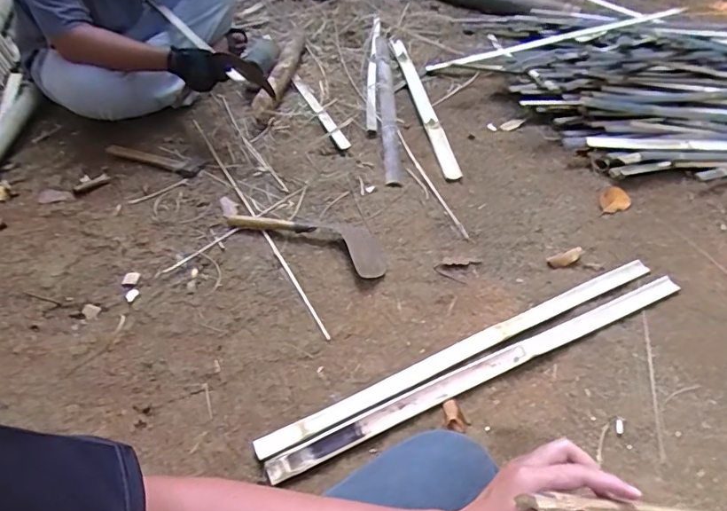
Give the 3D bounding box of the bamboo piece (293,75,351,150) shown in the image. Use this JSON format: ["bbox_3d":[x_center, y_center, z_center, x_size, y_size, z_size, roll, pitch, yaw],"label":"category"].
[{"bbox_3d":[-0.131,-0.433,1.482,0.038,0.023,0.394,-17,49,-20],"label":"bamboo piece"}]

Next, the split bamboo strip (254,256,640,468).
[{"bbox_3d":[0.220,0.162,0.933,0.872,0.006,0.041,-20,50,-22],"label":"split bamboo strip"}]

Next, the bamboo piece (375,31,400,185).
[{"bbox_3d":[0.070,-0.508,1.595,0.058,0.035,0.886,-1,45,0],"label":"bamboo piece"}]

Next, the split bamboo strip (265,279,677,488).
[{"bbox_3d":[0.253,0.191,0.903,0.881,0.010,0.039,-18,49,-21],"label":"split bamboo strip"}]

